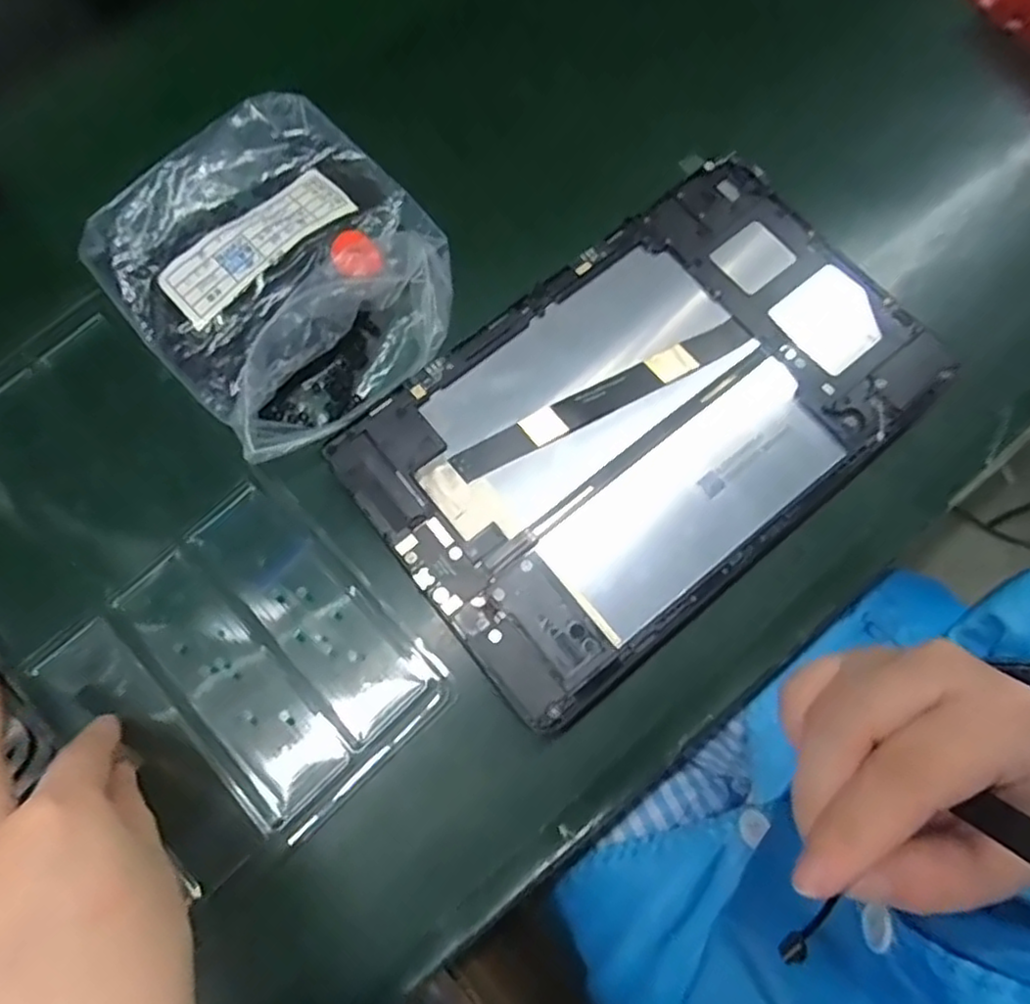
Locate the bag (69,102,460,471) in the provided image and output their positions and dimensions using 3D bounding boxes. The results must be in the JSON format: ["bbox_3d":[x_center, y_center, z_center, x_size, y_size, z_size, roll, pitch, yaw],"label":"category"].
[{"bbox_3d":[-0.111,-0.116,0.318,0.145,0.036,0.170,-43,76,-10],"label":"bag"}]

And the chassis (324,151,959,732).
[{"bbox_3d":[0.055,-0.038,0.288,0.235,0.009,0.150,-38,77,-9],"label":"chassis"}]

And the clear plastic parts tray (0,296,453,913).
[{"bbox_3d":[-0.194,0.054,0.295,0.274,0.017,0.207,44,81,11],"label":"clear plastic parts tray"}]

